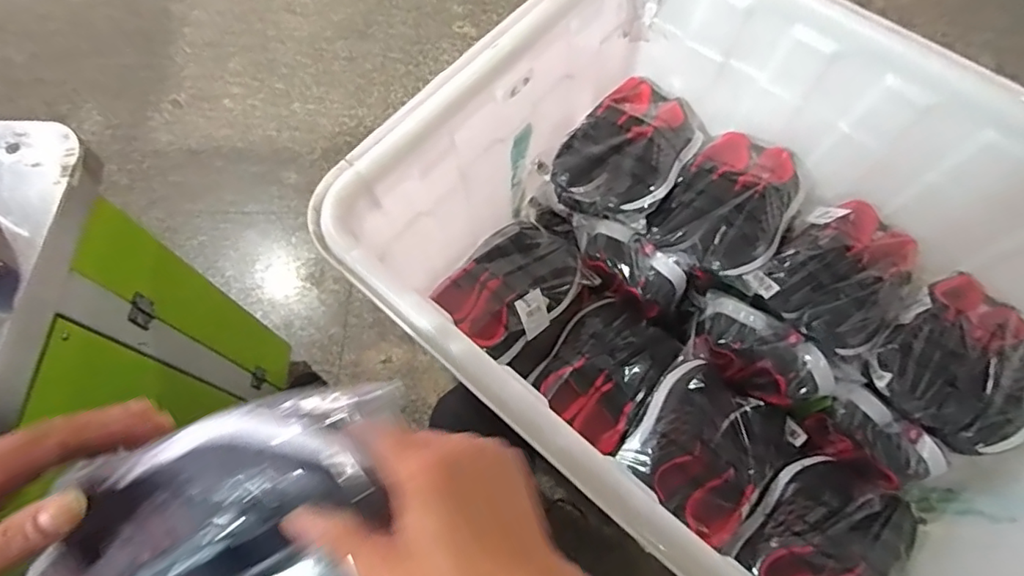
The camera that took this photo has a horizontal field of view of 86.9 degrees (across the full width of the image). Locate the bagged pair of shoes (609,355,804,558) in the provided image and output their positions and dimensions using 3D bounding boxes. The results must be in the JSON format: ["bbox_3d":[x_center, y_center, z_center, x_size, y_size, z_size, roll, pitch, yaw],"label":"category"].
[{"bbox_3d":[0.303,0.245,0.830,0.223,0.079,0.241,39,72,14],"label":"bagged pair of shoes"}]

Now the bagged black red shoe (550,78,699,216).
[{"bbox_3d":[0.216,-0.251,0.982,0.206,0.094,0.275,37,72,13],"label":"bagged black red shoe"}]

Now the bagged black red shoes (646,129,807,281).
[{"bbox_3d":[0.371,-0.146,0.904,0.188,0.074,0.263,37,72,13],"label":"bagged black red shoes"}]

